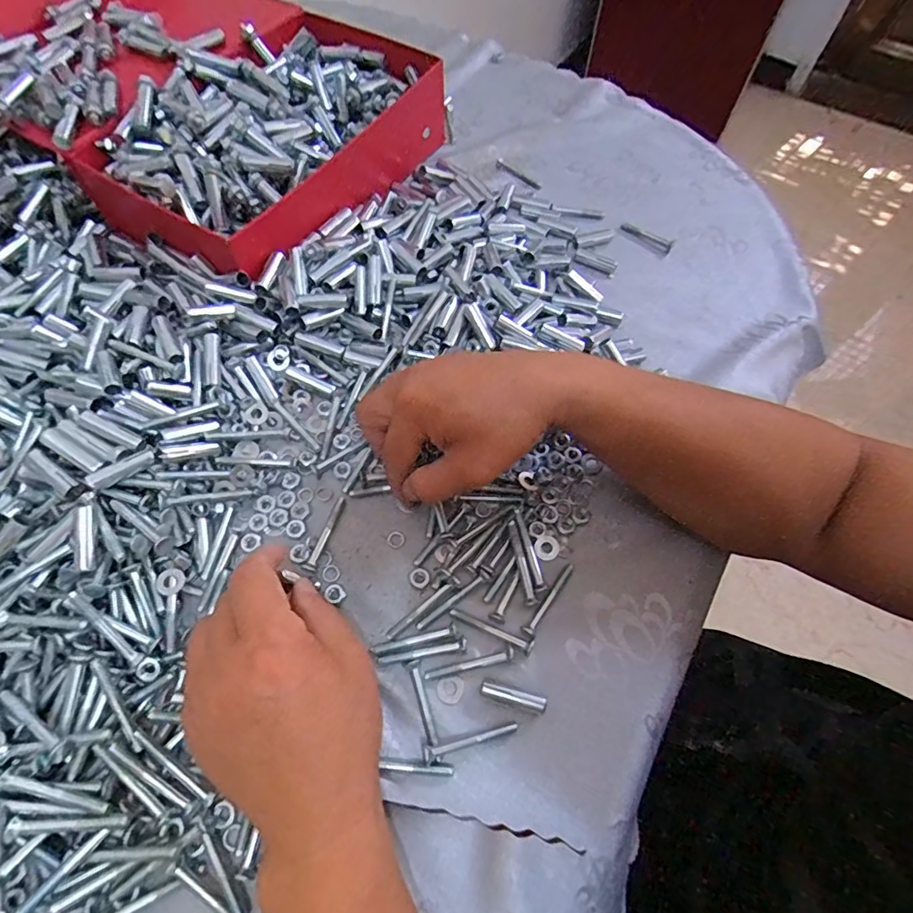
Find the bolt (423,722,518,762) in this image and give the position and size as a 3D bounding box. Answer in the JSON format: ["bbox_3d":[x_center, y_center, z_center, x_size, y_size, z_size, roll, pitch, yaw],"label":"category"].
[{"bbox_3d":[0.009,0.166,0.293,0.056,0.007,0.008,-11,65,-7],"label":"bolt"}]

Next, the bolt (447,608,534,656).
[{"bbox_3d":[0.022,0.110,0.321,0.056,0.005,0.009,23,66,9],"label":"bolt"}]

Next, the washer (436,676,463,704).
[{"bbox_3d":[-0.004,0.142,0.308,0.016,0.004,0.016,4,66,-8],"label":"washer"}]

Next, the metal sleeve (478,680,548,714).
[{"bbox_3d":[0.034,0.144,0.304,0.039,0.009,0.009,15,65,5],"label":"metal sleeve"}]

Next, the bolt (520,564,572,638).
[{"bbox_3d":[0.061,0.094,0.331,0.009,0.005,0.056,37,69,14],"label":"bolt"}]

